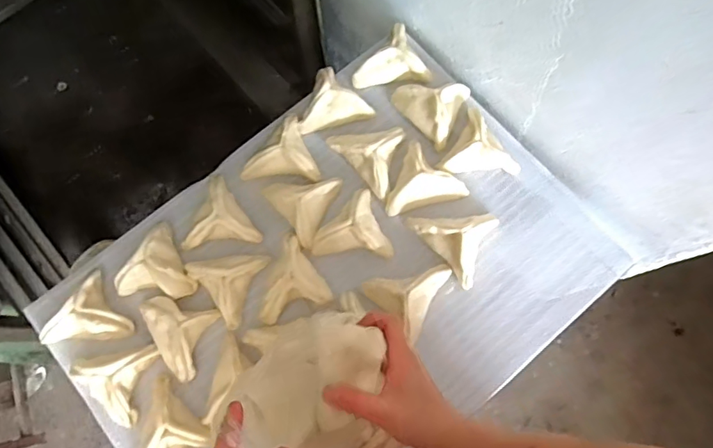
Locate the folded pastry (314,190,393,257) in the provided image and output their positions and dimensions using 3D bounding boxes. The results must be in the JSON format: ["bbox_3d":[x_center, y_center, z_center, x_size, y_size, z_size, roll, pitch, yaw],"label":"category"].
[{"bbox_3d":[-0.013,0.012,0.685,0.101,0.033,0.096,-22,76,-5],"label":"folded pastry"}]

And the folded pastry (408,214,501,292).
[{"bbox_3d":[0.134,0.034,0.668,0.114,0.040,0.094,1,75,1],"label":"folded pastry"}]

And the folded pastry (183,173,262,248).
[{"bbox_3d":[-0.195,-0.022,0.692,0.110,0.037,0.103,-7,75,-1],"label":"folded pastry"}]

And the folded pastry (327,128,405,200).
[{"bbox_3d":[0.014,-0.087,0.704,0.103,0.032,0.093,-1,75,0],"label":"folded pastry"}]

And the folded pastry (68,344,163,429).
[{"bbox_3d":[-0.306,0.213,0.636,0.106,0.041,0.095,-13,75,-3],"label":"folded pastry"}]

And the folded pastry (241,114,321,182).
[{"bbox_3d":[-0.116,-0.095,0.707,0.101,0.033,0.096,-22,76,-5],"label":"folded pastry"}]

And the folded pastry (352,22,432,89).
[{"bbox_3d":[0.045,-0.243,0.750,0.108,0.044,0.100,-27,76,-6],"label":"folded pastry"}]

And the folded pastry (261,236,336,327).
[{"bbox_3d":[-0.095,0.071,0.670,0.094,0.034,0.099,-21,76,-5],"label":"folded pastry"}]

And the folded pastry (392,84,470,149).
[{"bbox_3d":[0.121,-0.182,0.731,0.100,0.041,0.113,-38,78,-9],"label":"folded pastry"}]

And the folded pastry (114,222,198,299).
[{"bbox_3d":[-0.287,0.063,0.673,0.101,0.037,0.110,-30,77,-7],"label":"folded pastry"}]

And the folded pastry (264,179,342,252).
[{"bbox_3d":[-0.065,-0.037,0.697,0.093,0.031,0.105,-35,77,-8],"label":"folded pastry"}]

